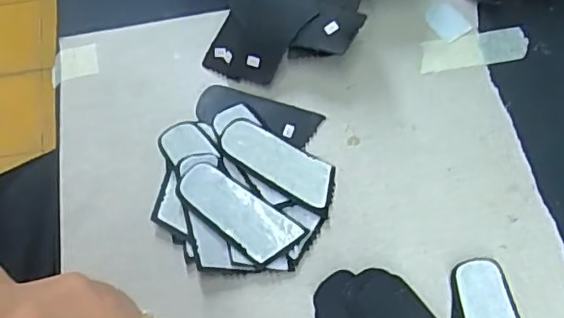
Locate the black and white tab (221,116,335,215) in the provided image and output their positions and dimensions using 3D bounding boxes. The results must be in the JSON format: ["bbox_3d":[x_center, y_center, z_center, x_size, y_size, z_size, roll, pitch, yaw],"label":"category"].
[{"bbox_3d":[-0.001,0.003,0.331,0.072,0.004,0.031,31,62,4],"label":"black and white tab"}]

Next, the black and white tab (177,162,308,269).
[{"bbox_3d":[-0.025,0.029,0.315,0.072,0.004,0.031,36,67,8],"label":"black and white tab"}]

